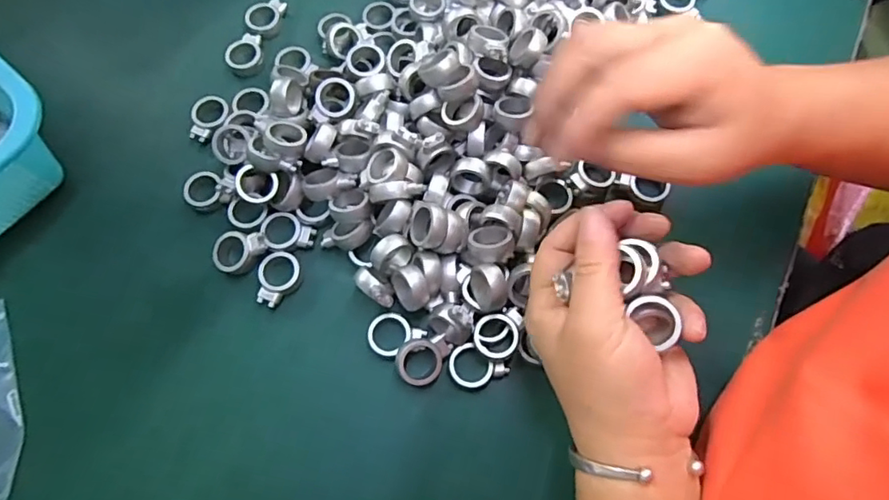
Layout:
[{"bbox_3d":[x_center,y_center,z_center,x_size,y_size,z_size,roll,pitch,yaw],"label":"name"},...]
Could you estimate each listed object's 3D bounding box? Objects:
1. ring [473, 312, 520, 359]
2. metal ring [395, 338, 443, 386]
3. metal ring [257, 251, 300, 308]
[{"bbox_3d":[0.030,0.051,0.309,0.025,0.012,0.026,0,71,1],"label":"ring"},{"bbox_3d":[-0.015,0.064,0.307,0.026,0.008,0.026,0,71,1],"label":"metal ring"},{"bbox_3d":[-0.104,0.018,0.333,0.026,0.009,0.034,10,72,5],"label":"metal ring"}]

